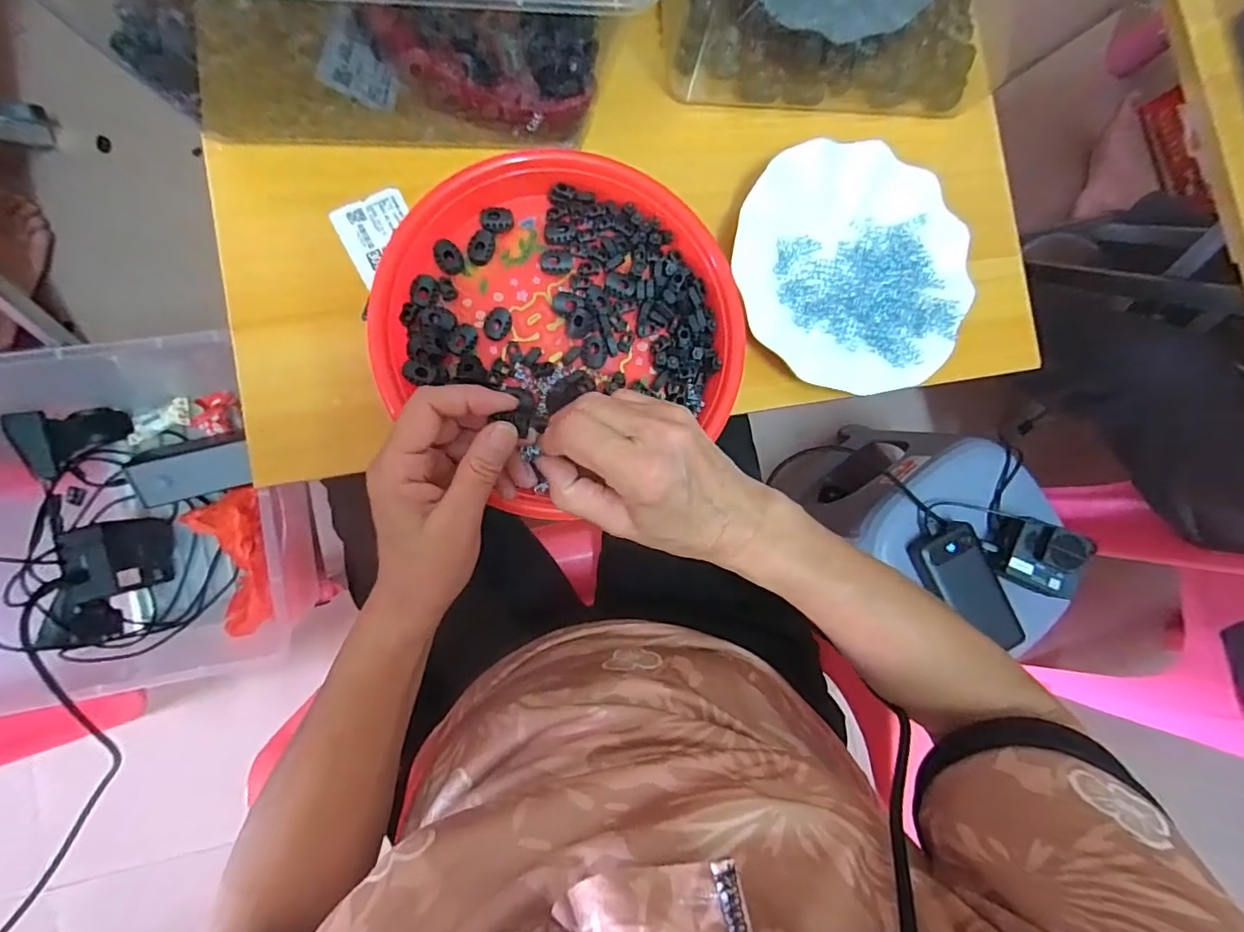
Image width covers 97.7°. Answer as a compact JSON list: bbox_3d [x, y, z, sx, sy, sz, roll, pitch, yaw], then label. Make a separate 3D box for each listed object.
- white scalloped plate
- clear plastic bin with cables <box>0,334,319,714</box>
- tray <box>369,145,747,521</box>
[{"bbox_3d":[0.174,-0.147,0.405,0.168,0.019,0.181,0,88,-9],"label":"white scalloped plate"},{"bbox_3d":[-0.471,0.042,0.534,0.308,0.157,0.320,-3,89,-9],"label":"clear plastic bin with cables"},{"bbox_3d":[-0.038,-0.090,0.369,0.235,0.024,0.240,0,88,-9],"label":"tray"}]

